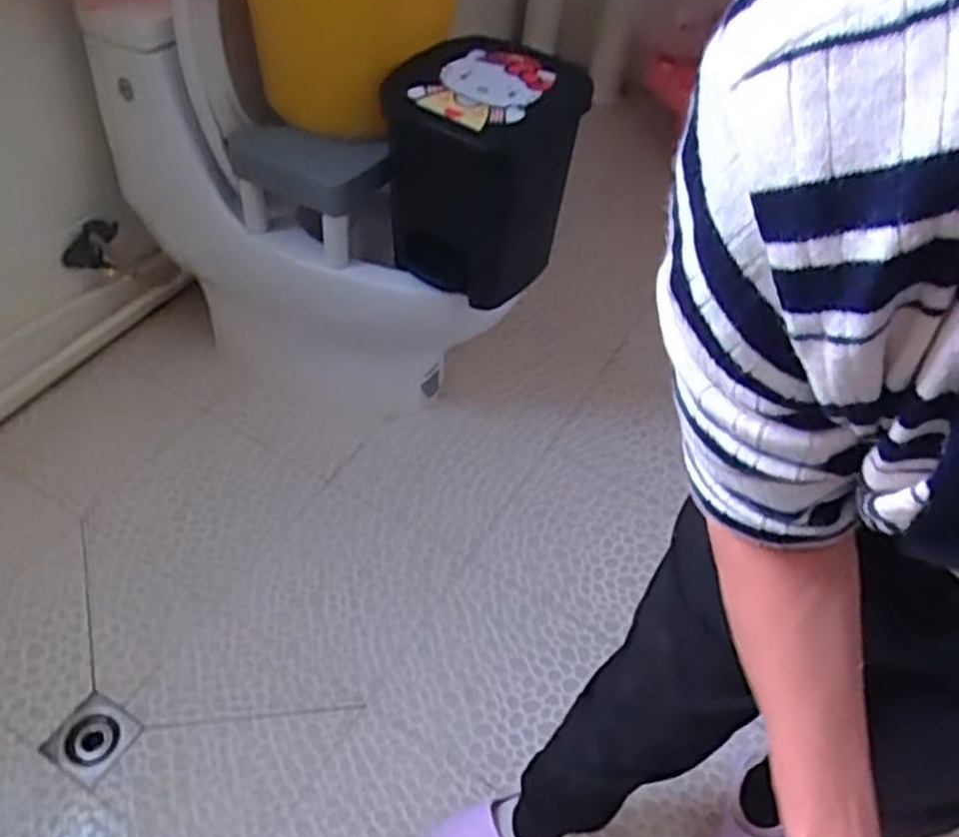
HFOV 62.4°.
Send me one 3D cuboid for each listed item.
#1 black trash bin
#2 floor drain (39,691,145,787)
[{"bbox_3d":[-0.003,-0.365,1.191,0.273,0.291,0.263,10,48,2],"label":"black trash bin"},{"bbox_3d":[-0.566,0.471,1.164,0.105,0.014,0.102,26,51,16],"label":"floor drain"}]

